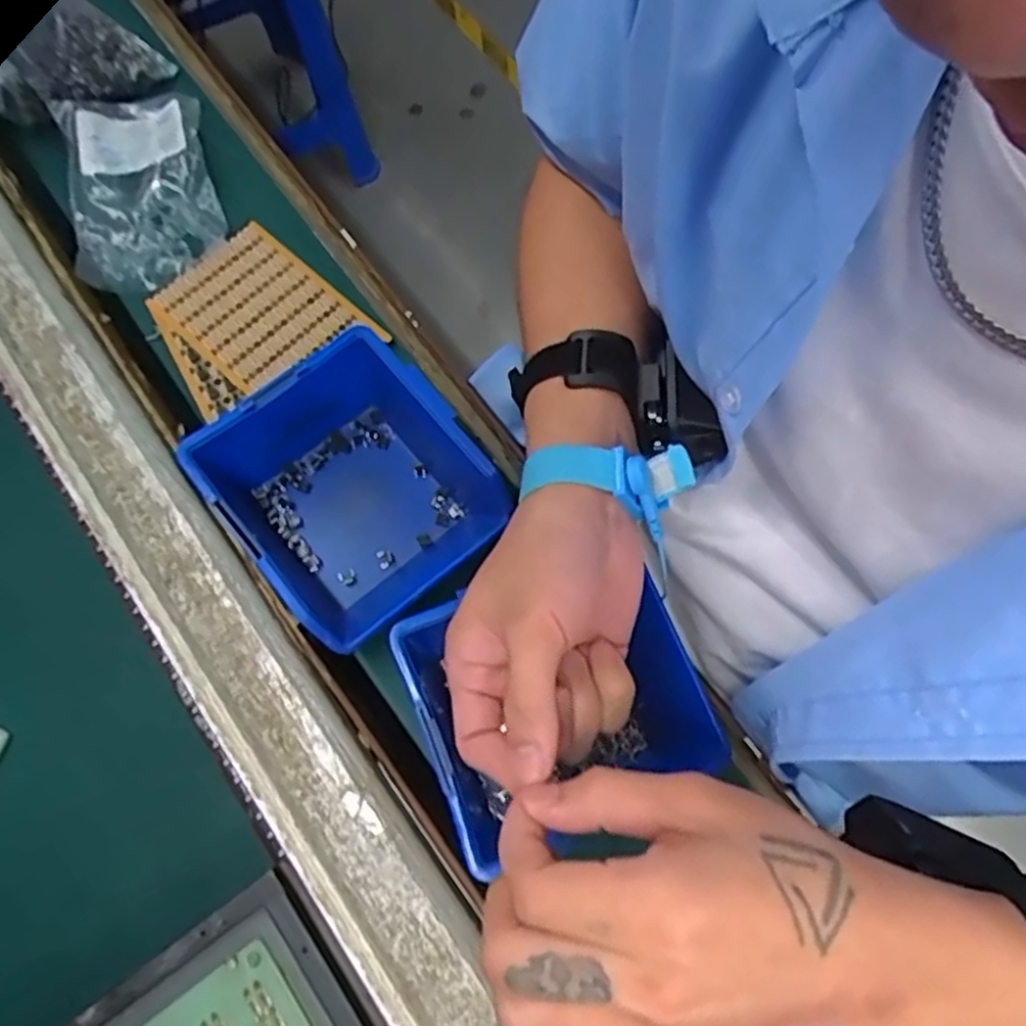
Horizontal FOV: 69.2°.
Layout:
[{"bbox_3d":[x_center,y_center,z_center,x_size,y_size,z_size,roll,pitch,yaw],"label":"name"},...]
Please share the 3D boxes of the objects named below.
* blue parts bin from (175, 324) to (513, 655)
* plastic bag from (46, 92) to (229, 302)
[{"bbox_3d":[-0.083,-0.009,0.401,0.120,0.066,0.129,-37,77,-13],"label":"blue parts bin"},{"bbox_3d":[-0.250,-0.222,0.491,0.091,0.042,0.166,-17,72,-8],"label":"plastic bag"}]

